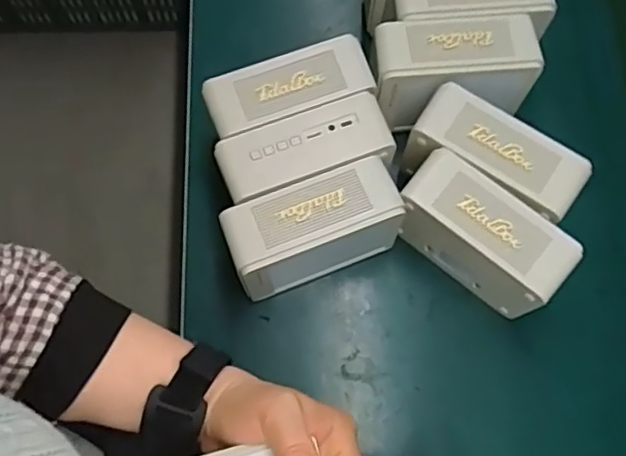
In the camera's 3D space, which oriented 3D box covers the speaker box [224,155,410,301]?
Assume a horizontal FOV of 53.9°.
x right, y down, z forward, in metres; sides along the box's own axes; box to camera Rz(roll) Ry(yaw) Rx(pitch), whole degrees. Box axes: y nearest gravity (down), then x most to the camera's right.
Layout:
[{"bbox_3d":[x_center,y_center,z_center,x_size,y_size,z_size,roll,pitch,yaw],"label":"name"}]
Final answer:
[{"bbox_3d":[0.001,0.007,0.518,0.140,0.106,0.063,-21,74,-8],"label":"speaker box"}]

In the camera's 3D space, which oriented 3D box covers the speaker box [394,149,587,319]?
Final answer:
[{"bbox_3d":[0.136,0.009,0.516,0.136,0.106,0.054,38,75,10],"label":"speaker box"}]

